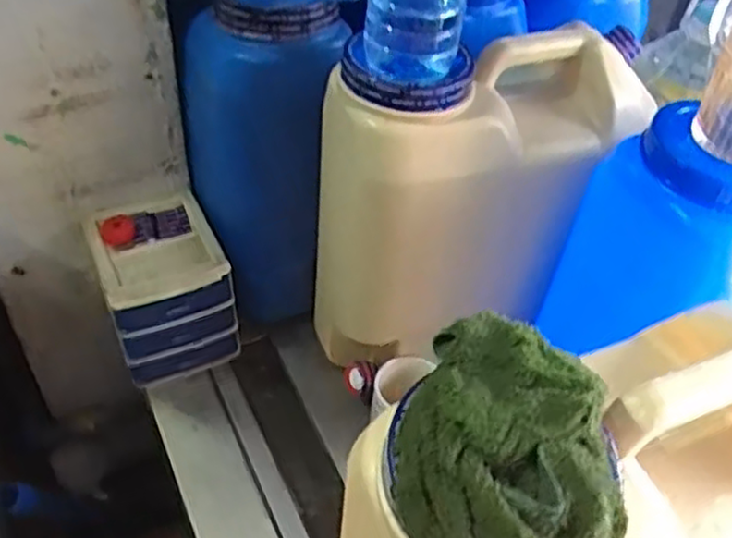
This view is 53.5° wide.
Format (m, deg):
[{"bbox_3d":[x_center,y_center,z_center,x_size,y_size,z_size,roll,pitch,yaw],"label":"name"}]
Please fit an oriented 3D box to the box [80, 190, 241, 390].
[{"bbox_3d":[-0.248,0.022,0.893,0.140,0.146,0.168,-17,49,-21],"label":"box"}]

